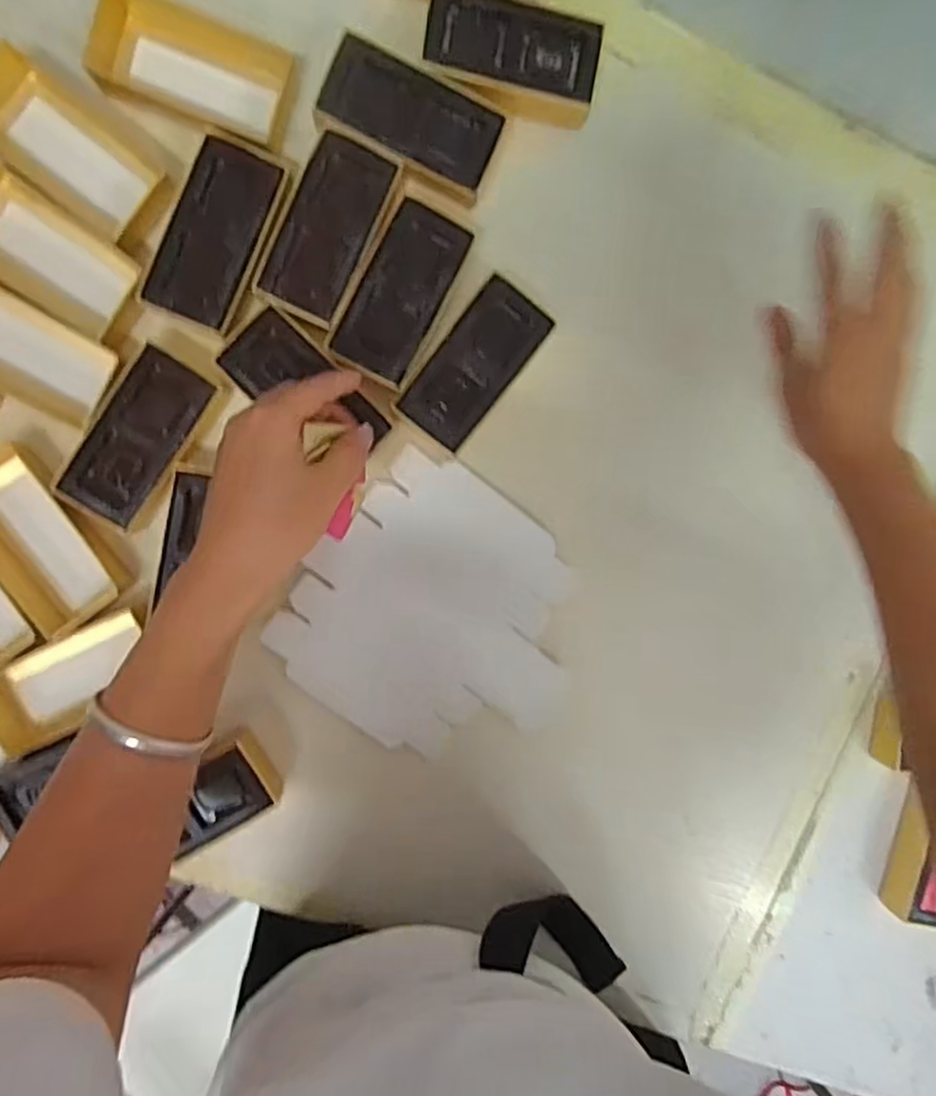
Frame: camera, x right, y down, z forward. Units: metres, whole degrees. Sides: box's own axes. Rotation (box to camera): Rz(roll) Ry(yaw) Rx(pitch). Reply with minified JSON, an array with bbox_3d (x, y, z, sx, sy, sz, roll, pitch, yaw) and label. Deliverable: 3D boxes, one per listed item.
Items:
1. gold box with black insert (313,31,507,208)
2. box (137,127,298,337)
[{"bbox_3d":[-0.037,-0.274,0.435,0.112,0.030,0.062,22,93,-8],"label":"gold box with black insert"},{"bbox_3d":[-0.159,-0.199,0.432,0.060,0.033,0.114,23,93,-8],"label":"box"}]

